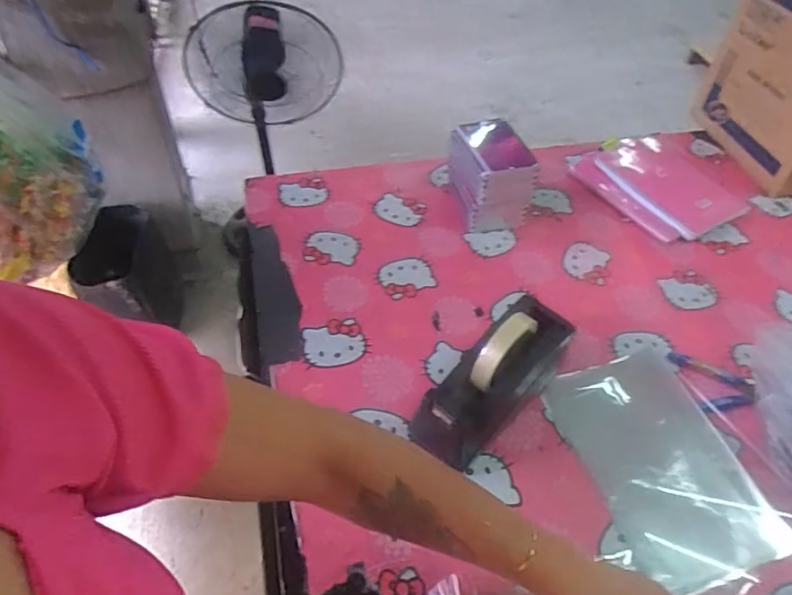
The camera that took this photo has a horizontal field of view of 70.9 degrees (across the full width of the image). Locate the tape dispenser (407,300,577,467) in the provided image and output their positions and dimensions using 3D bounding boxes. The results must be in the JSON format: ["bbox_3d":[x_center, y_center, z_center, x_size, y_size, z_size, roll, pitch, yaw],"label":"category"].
[{"bbox_3d":[0.114,0.090,0.625,0.085,0.123,0.199,35,55,25],"label":"tape dispenser"}]

